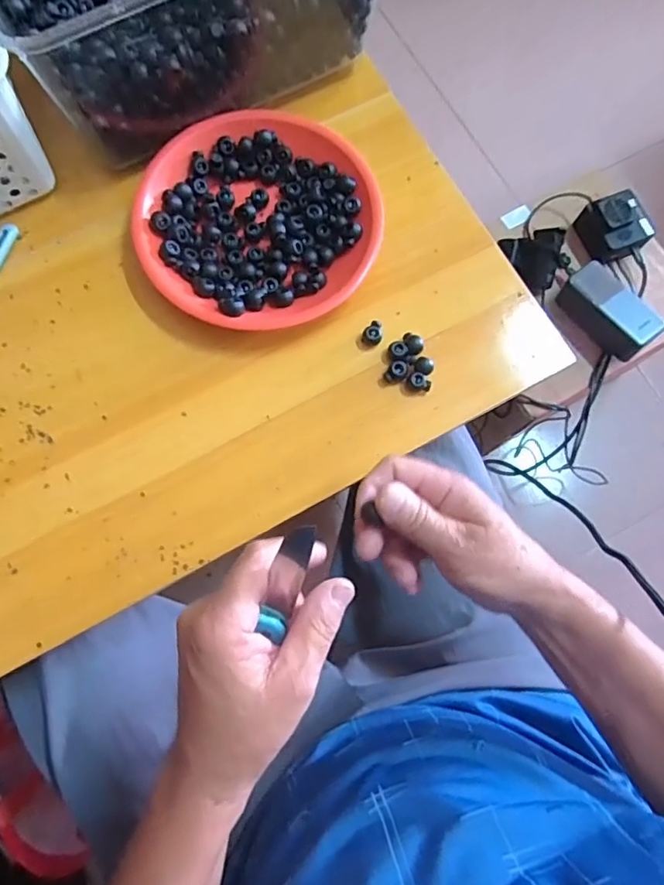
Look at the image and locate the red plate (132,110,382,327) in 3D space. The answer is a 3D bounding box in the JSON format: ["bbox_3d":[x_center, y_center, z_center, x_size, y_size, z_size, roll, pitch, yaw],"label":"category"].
[{"bbox_3d":[-0.061,-0.180,0.441,0.180,0.030,0.190,0,76,-1],"label":"red plate"}]

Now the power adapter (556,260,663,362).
[{"bbox_3d":[0.366,-0.175,0.707,0.060,0.050,0.131,-34,79,-9],"label":"power adapter"}]

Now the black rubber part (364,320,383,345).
[{"bbox_3d":[0.033,-0.087,0.428,0.014,0.008,0.019,13,77,2],"label":"black rubber part"}]

